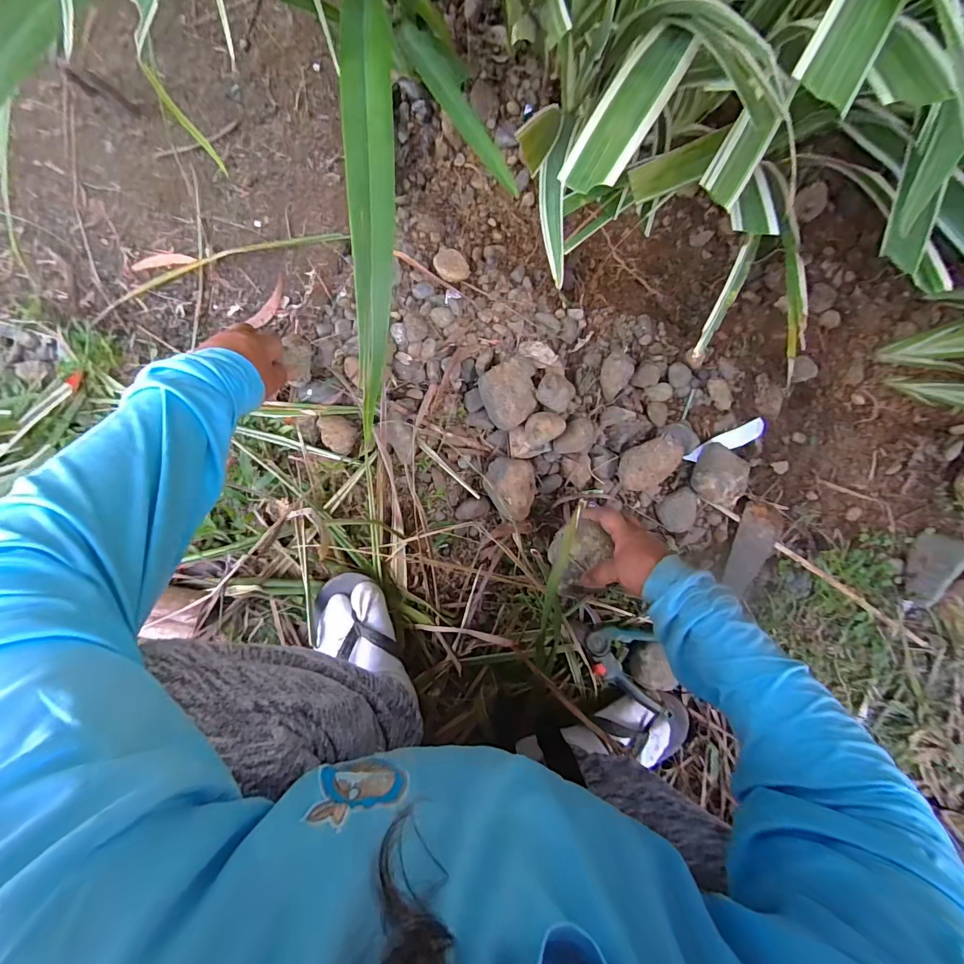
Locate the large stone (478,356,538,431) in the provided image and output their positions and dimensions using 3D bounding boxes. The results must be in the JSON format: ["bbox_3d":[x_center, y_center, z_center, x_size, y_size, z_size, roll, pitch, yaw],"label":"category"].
[{"bbox_3d":[0.036,-0.110,0.536,0.078,0.062,0.071,0,93,-5],"label":"large stone"}]

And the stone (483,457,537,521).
[{"bbox_3d":[0.040,0.005,0.553,0.064,0.043,0.080,-31,97,-3],"label":"stone"}]

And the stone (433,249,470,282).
[{"bbox_3d":[-0.038,-0.270,0.545,0.042,0.026,0.043,-3,95,-6],"label":"stone"}]

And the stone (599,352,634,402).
[{"bbox_3d":[0.172,-0.135,0.555,0.036,0.036,0.059,11,93,-7],"label":"stone"}]

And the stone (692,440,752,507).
[{"bbox_3d":[0.313,-0.009,0.569,0.058,0.043,0.072,21,92,-7],"label":"stone"}]

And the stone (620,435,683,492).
[{"bbox_3d":[0.210,-0.022,0.549,0.077,0.047,0.056,-25,95,-4],"label":"stone"}]

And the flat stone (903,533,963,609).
[{"bbox_3d":[0.632,0.122,0.604,0.058,0.033,0.105,24,92,-7],"label":"flat stone"}]

